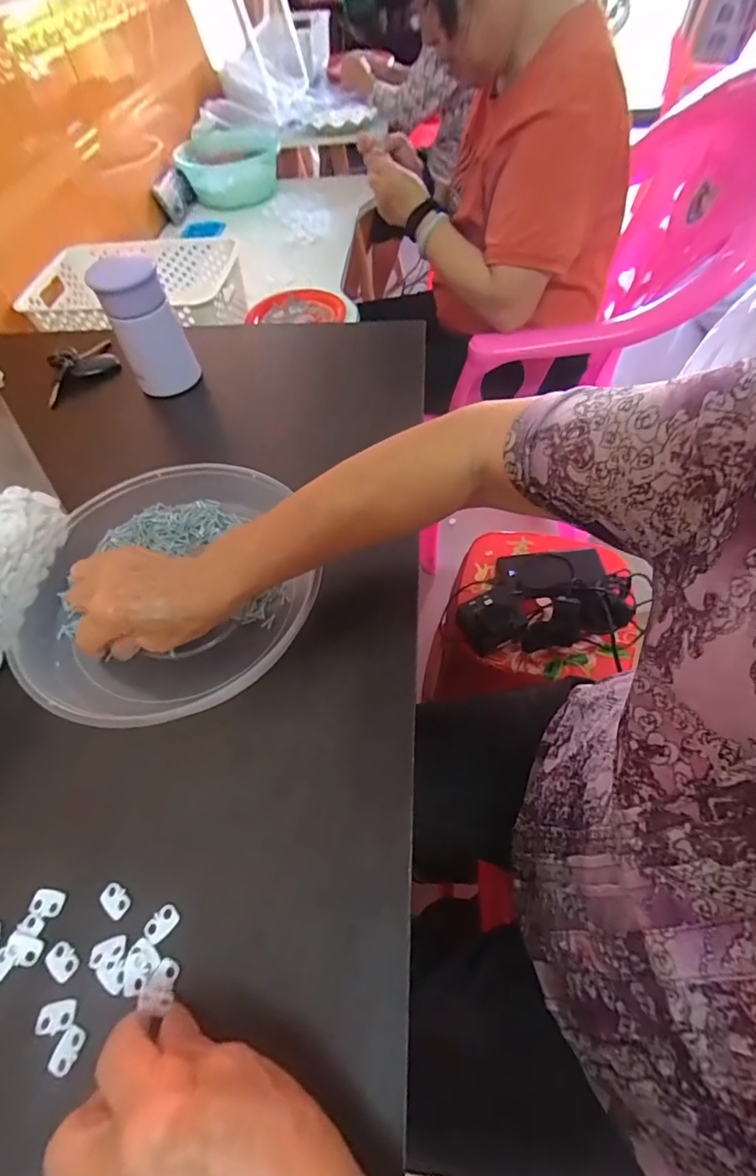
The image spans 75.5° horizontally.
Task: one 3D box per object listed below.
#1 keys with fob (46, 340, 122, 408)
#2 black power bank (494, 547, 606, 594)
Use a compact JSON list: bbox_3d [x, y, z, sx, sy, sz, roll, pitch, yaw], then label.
[{"bbox_3d":[-0.373,-0.272,0.605,0.059,0.030,0.115,30,63,22],"label":"keys with fob"},{"bbox_3d":[0.247,-0.023,0.716,0.146,0.025,0.061,-2,52,27],"label":"black power bank"}]

